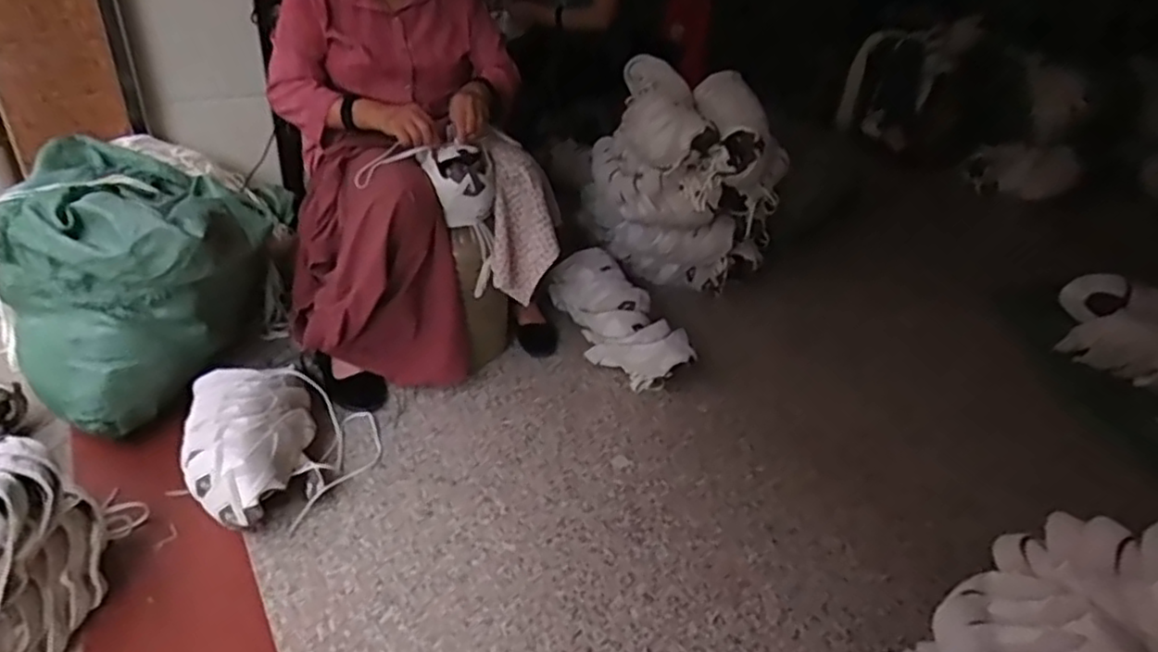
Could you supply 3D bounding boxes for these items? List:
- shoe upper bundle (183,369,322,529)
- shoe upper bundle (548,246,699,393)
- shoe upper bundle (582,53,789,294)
[{"bbox_3d":[-0.548,0.195,1.151,0.197,0.113,0.301,-9,36,-22],"label":"shoe upper bundle"},{"bbox_3d":[0.084,-0.028,1.592,0.171,0.141,0.396,-14,41,-21],"label":"shoe upper bundle"},{"bbox_3d":[0.281,-0.397,1.836,0.500,0.423,0.400,11,38,10],"label":"shoe upper bundle"}]

